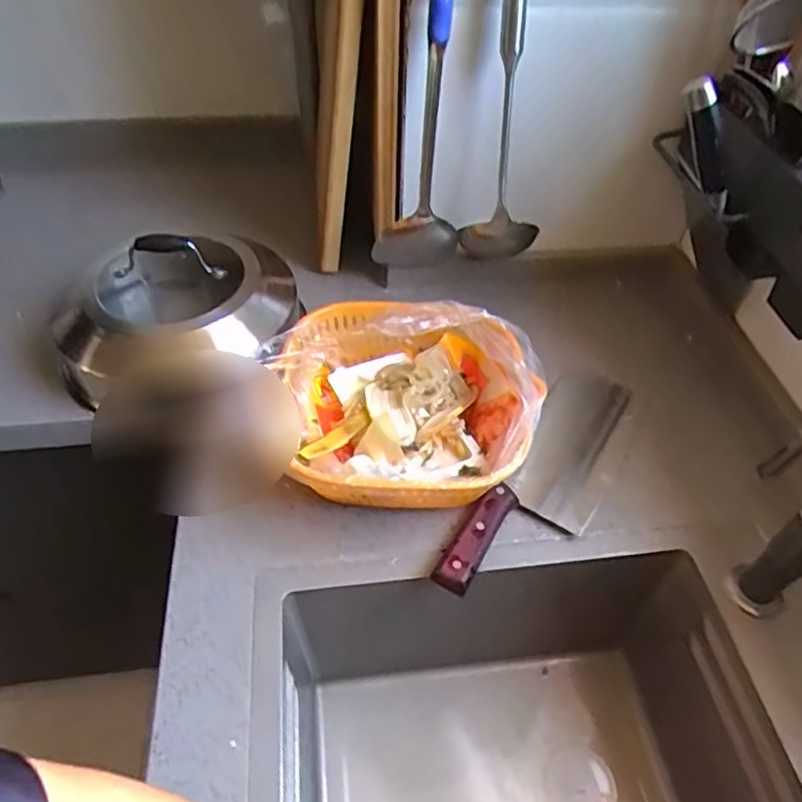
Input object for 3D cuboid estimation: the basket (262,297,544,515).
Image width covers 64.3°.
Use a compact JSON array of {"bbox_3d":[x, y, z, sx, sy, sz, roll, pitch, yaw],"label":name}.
[{"bbox_3d":[0.003,0.010,0.599,0.234,0.098,0.220,3,48,2],"label":"basket"}]

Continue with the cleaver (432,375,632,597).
[{"bbox_3d":[0.145,0.069,0.608,0.087,0.038,0.317,25,52,20],"label":"cleaver"}]

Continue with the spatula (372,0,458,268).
[{"bbox_3d":[0.021,-0.297,0.653,0.089,0.375,0.080,3,48,2],"label":"spatula"}]

